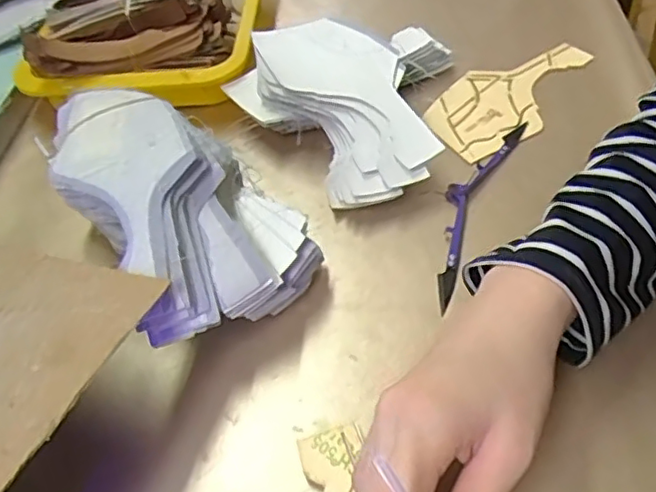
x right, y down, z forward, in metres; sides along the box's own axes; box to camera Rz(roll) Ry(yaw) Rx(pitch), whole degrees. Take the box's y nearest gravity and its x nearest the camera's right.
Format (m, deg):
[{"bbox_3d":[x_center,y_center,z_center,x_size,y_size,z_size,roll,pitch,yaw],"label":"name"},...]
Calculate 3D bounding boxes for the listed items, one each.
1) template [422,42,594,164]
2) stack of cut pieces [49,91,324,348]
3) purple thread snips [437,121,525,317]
[{"bbox_3d":[0.153,-0.123,0.507,0.160,0.006,0.084,-27,52,-16],"label":"template"},{"bbox_3d":[-0.092,-0.021,0.389,0.110,0.093,0.169,-31,53,-19],"label":"stack of cut pieces"},{"bbox_3d":[0.097,-0.031,0.431,0.031,0.009,0.177,18,54,20],"label":"purple thread snips"}]

